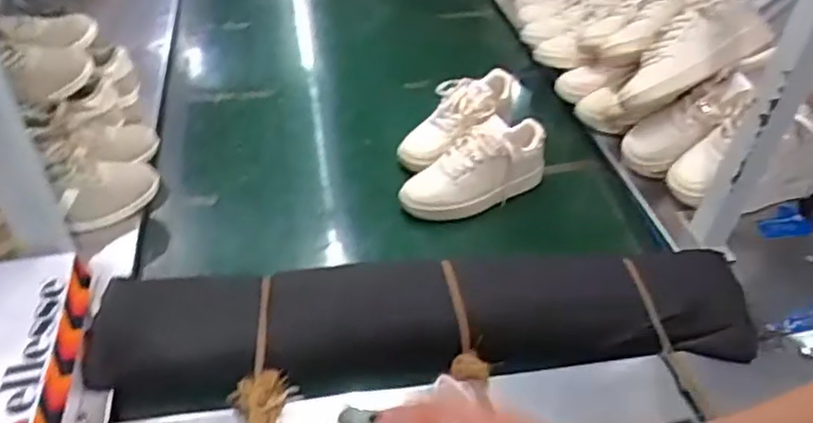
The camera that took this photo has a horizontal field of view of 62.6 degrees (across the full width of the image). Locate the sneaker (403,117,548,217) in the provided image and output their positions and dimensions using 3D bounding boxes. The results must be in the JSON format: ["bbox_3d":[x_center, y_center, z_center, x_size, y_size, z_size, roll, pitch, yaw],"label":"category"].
[{"bbox_3d":[0.113,-0.065,1.086,0.261,0.118,0.093,-26,46,-11],"label":"sneaker"}]

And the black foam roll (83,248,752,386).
[{"bbox_3d":[0.035,0.140,0.859,0.826,0.094,0.163,-1,40,-5],"label":"black foam roll"}]

